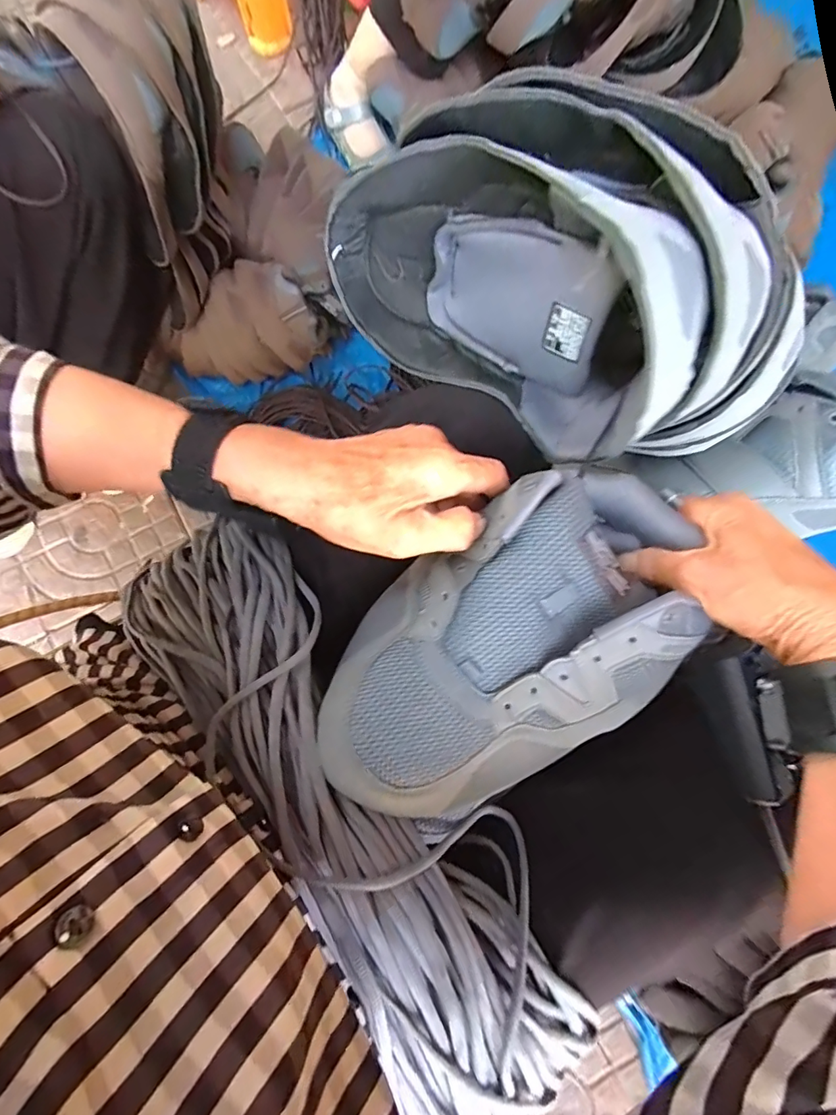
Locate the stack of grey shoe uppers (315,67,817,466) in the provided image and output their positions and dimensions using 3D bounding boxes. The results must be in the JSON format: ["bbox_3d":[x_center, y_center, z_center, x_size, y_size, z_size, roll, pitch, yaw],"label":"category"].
[{"bbox_3d":[0.074,-0.172,0.288,0.266,0.131,0.128,37,79,11],"label":"stack of grey shoe uppers"}]

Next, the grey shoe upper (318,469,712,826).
[{"bbox_3d":[0.051,0.050,0.261,0.222,0.067,0.136,-29,76,-6],"label":"grey shoe upper"}]

